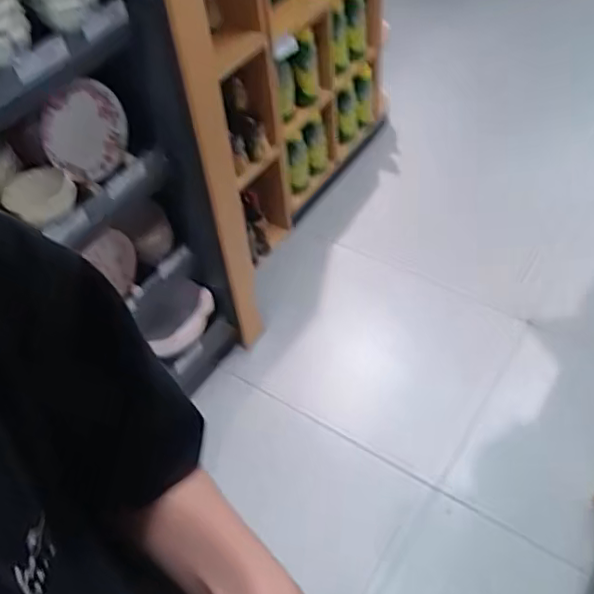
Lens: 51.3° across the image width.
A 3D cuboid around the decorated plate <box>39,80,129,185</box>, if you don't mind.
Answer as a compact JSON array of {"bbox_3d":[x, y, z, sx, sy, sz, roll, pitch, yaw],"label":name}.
[{"bbox_3d":[-0.446,-0.349,1.310,0.176,0.189,0.034,-31,37,-16],"label":"decorated plate"}]

